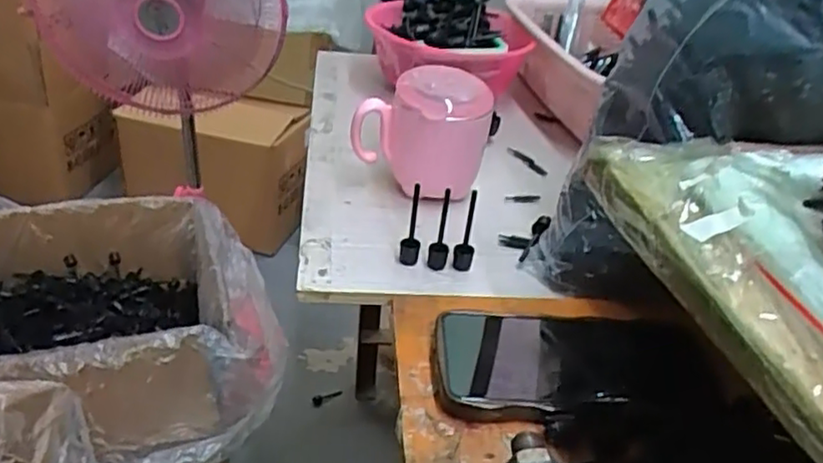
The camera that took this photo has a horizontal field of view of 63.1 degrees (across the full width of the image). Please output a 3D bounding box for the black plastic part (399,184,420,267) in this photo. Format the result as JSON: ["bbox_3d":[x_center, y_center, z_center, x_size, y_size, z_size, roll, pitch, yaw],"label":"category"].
[{"bbox_3d":[0.001,-0.004,0.480,0.014,0.062,0.012,5,33,-2],"label":"black plastic part"}]

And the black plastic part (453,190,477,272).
[{"bbox_3d":[0.040,-0.001,0.481,0.014,0.063,0.014,11,33,6],"label":"black plastic part"}]

